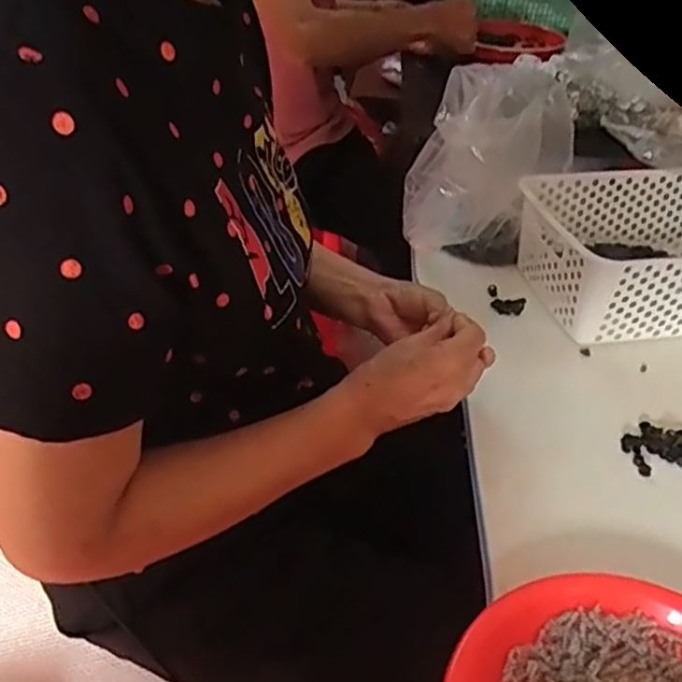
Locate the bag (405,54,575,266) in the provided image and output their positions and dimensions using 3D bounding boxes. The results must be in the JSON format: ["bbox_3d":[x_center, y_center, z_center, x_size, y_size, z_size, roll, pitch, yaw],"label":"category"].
[{"bbox_3d":[0.173,-0.203,0.815,0.188,0.211,0.103,-28,45,-33],"label":"bag"}]

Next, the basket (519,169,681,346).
[{"bbox_3d":[0.366,-0.103,0.784,0.308,0.105,0.192,-5,37,-8],"label":"basket"}]

